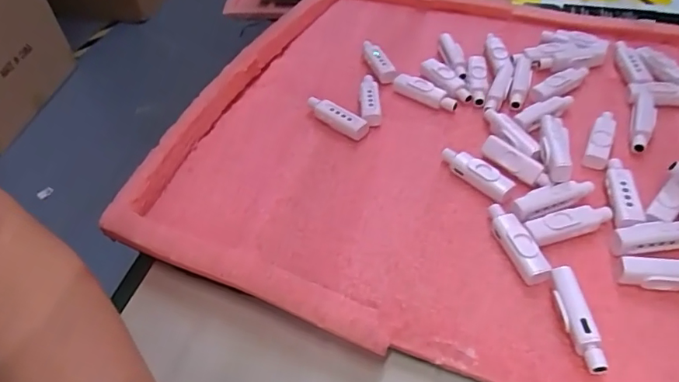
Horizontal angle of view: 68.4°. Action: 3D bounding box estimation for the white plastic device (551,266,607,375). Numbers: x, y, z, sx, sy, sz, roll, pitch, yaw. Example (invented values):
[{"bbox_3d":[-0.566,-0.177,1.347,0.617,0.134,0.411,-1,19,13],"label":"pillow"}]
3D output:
[{"bbox_3d":[0.124,0.067,0.263,0.013,0.016,0.056,-3,46,2],"label":"white plastic device"}]

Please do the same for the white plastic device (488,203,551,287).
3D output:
[{"bbox_3d":[0.106,0.031,0.301,0.015,0.012,0.057,-14,47,-9],"label":"white plastic device"}]

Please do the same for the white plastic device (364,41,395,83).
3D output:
[{"bbox_3d":[0.034,-0.111,0.434,0.012,0.012,0.050,-14,47,-9],"label":"white plastic device"}]

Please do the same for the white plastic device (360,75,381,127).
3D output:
[{"bbox_3d":[0.024,-0.073,0.400,0.015,0.010,0.052,-3,46,2],"label":"white plastic device"}]

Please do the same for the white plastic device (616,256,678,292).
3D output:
[{"bbox_3d":[0.185,0.047,0.279,0.057,0.018,0.012,5,47,9],"label":"white plastic device"}]

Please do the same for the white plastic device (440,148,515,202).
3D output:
[{"bbox_3d":[0.092,-0.014,0.343,0.015,0.017,0.054,-31,51,-23],"label":"white plastic device"}]

